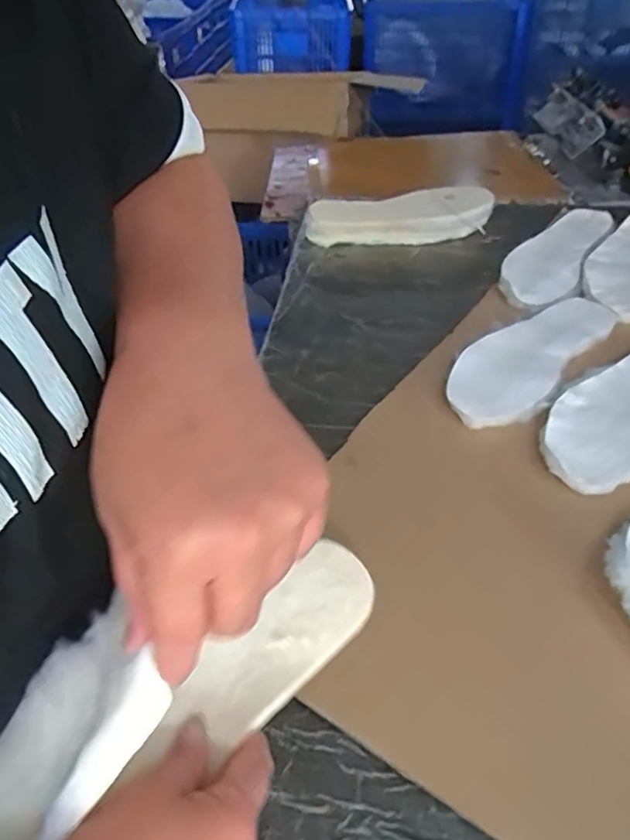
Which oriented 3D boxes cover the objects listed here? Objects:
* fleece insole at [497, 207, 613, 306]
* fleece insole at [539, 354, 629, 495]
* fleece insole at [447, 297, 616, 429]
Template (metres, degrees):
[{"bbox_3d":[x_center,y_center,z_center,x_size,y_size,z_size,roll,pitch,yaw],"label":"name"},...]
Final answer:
[{"bbox_3d":[0.299,-0.214,0.757,0.084,0.011,0.245,23,47,23],"label":"fleece insole"},{"bbox_3d":[0.285,-0.022,0.556,0.088,0.007,0.252,29,50,28],"label":"fleece insole"},{"bbox_3d":[0.220,-0.067,0.622,0.095,0.019,0.245,30,51,29],"label":"fleece insole"}]

